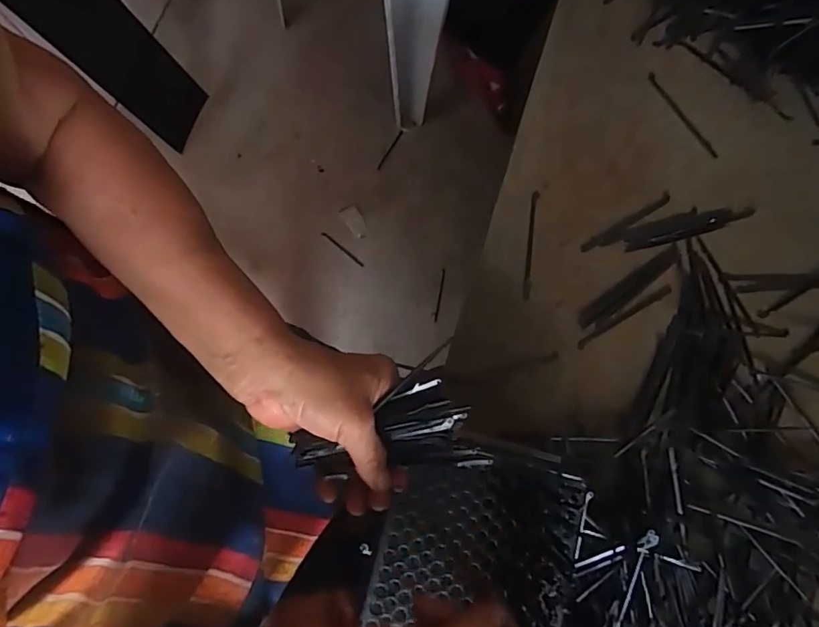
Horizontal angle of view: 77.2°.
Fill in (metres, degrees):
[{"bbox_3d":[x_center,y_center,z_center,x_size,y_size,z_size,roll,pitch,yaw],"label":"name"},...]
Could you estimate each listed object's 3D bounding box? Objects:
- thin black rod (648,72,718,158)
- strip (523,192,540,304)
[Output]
[{"bbox_3d":[0.291,-0.211,0.546,0.010,0.008,0.111,-34,81,-7],"label":"thin black rod"},{"bbox_3d":[0.124,-0.070,0.525,0.008,0.009,0.112,7,79,1],"label":"strip"}]

